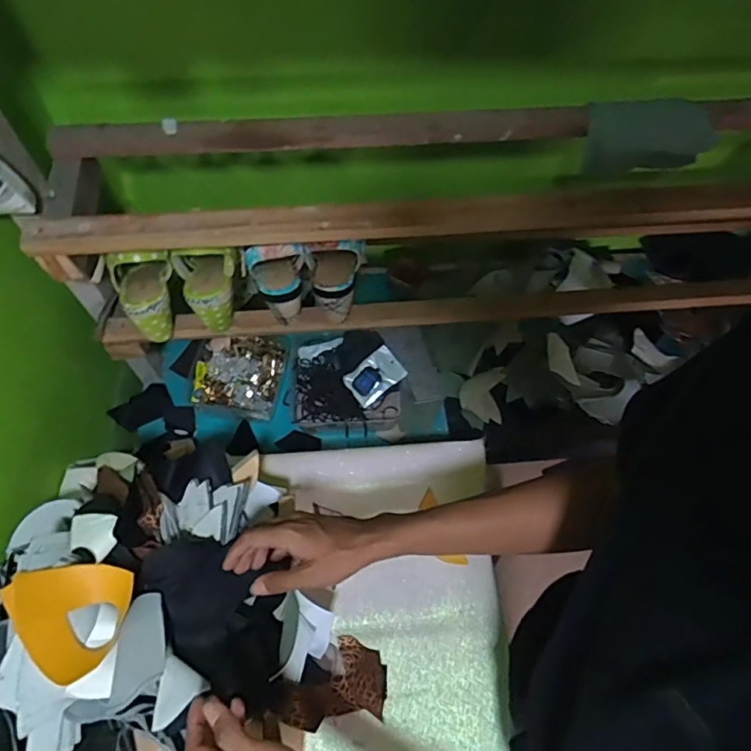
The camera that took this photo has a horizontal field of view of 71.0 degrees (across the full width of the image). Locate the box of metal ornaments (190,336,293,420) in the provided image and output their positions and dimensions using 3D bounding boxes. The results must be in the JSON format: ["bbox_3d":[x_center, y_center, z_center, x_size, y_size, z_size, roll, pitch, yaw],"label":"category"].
[{"bbox_3d":[-0.252,-0.004,0.982,0.167,0.064,0.151,7,60,3],"label":"box of metal ornaments"}]

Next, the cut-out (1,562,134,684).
[{"bbox_3d":[-0.302,0.237,0.534,0.101,0.022,0.111,17,52,-24],"label":"cut-out"}]

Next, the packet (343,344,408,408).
[{"bbox_3d":[-0.001,0.002,0.941,0.099,0.013,0.069,-40,75,-3],"label":"packet"}]

